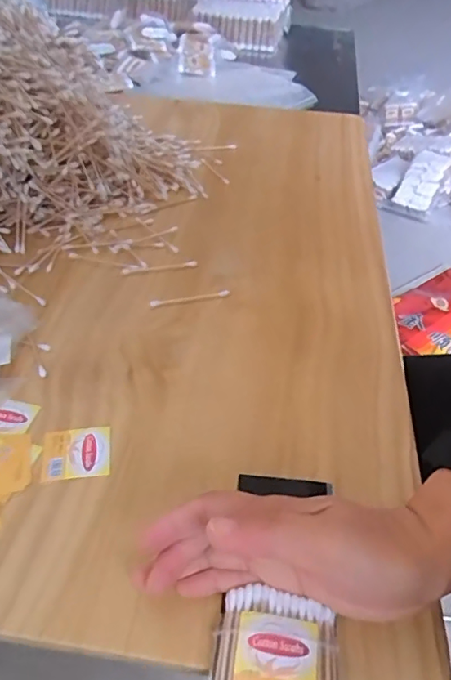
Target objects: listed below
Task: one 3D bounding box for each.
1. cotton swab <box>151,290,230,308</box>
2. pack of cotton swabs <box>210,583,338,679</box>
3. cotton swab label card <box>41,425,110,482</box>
[{"bbox_3d":[-0.031,-0.037,0.468,0.072,0.004,0.008,-9,44,-13],"label":"cotton swab"},{"bbox_3d":[0.023,0.157,0.247,0.059,0.013,0.067,7,42,4],"label":"pack of cotton swabs"},{"bbox_3d":[-0.099,0.074,0.347,0.044,0.004,0.039,-4,43,-8],"label":"cotton swab label card"}]

